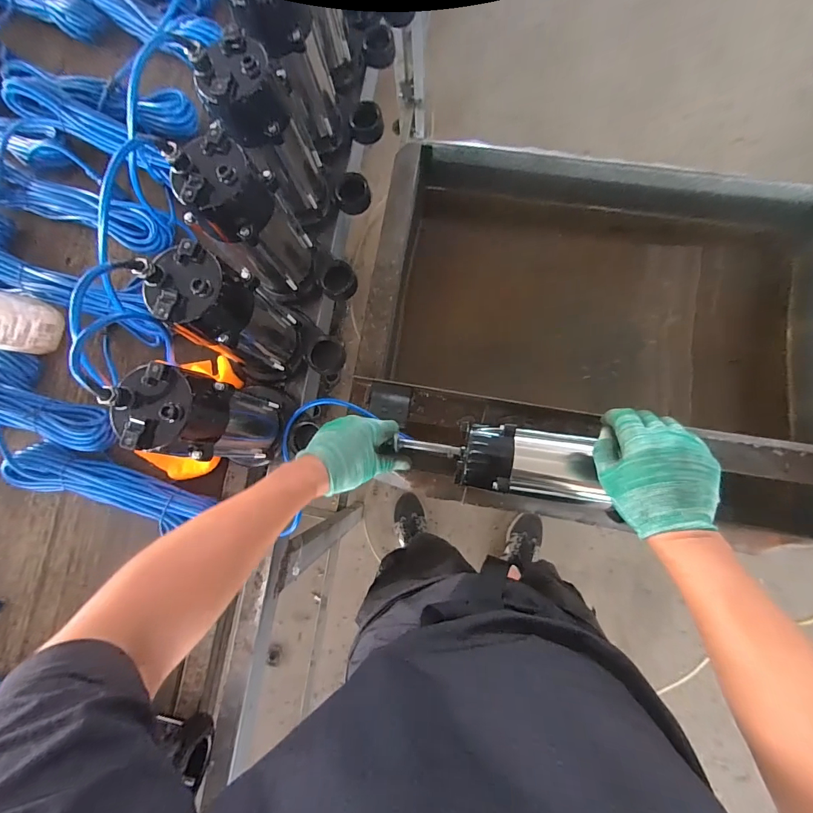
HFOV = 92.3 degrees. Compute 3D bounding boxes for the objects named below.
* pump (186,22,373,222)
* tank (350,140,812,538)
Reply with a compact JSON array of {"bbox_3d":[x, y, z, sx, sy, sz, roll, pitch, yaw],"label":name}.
[{"bbox_3d":[-0.150,-0.352,0.533,0.148,0.227,0.113,-33,81,-2],"label":"pump"},{"bbox_3d":[0.323,-0.121,0.711,0.766,0.324,0.595,9,82,4],"label":"tank"}]

